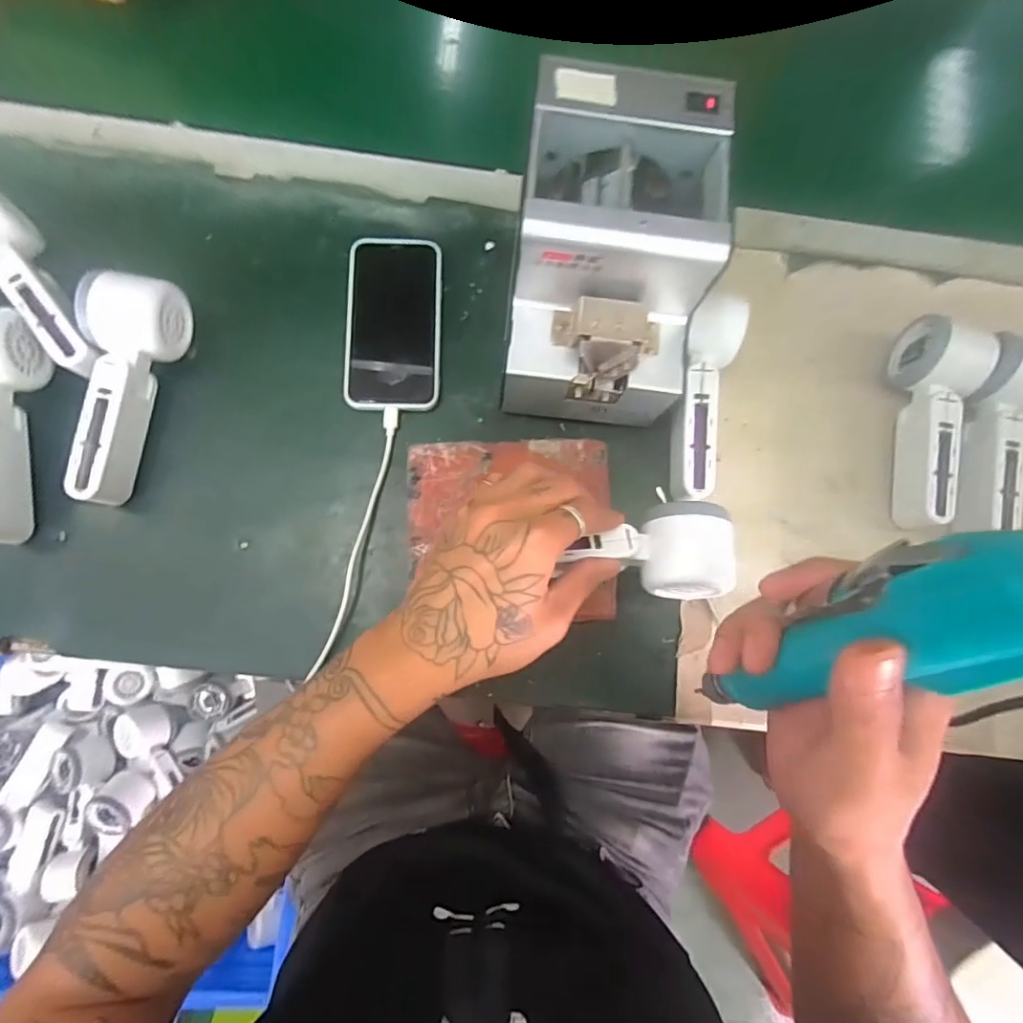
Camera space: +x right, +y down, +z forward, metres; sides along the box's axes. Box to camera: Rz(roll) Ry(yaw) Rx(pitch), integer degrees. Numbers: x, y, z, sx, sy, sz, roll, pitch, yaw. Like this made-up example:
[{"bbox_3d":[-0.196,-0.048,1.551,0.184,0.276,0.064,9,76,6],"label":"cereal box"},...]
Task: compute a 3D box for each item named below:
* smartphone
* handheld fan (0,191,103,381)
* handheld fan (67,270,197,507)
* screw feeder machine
[{"bbox_3d":[-0.095,-0.155,0.435,0.074,0.010,0.146,1,82,-2],"label":"smartphone"},{"bbox_3d":[-0.351,-0.166,0.398,0.055,0.060,0.168,-44,87,-7],"label":"handheld fan"},{"bbox_3d":[-0.289,-0.091,0.394,0.049,0.060,0.168,13,83,-1],"label":"handheld fan"},{"bbox_3d":[0.064,-0.168,0.378,0.123,0.143,0.179,7,83,-2],"label":"screw feeder machine"}]

